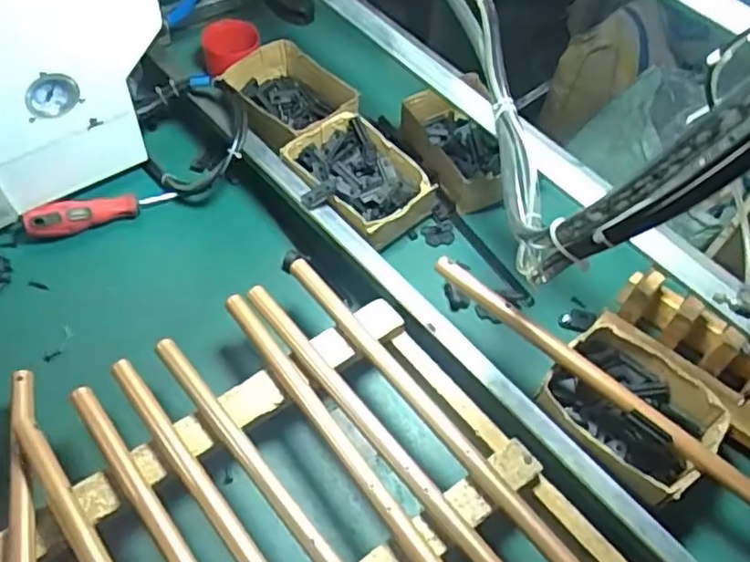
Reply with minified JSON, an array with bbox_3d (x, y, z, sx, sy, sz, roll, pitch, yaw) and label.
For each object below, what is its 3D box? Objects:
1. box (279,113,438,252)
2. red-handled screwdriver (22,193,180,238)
[{"bbox_3d":[-0.020,-0.097,0.697,0.144,0.054,0.120,38,61,19],"label":"box"},{"bbox_3d":[-0.273,-0.068,0.676,0.139,0.025,0.034,-12,58,-13],"label":"red-handled screwdriver"}]

